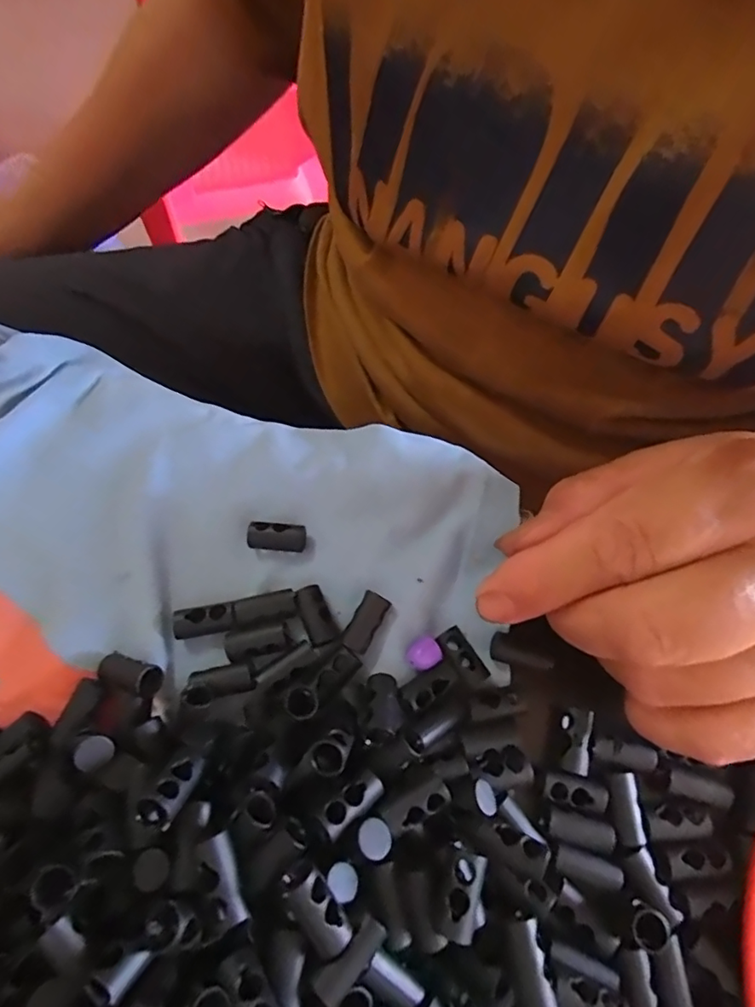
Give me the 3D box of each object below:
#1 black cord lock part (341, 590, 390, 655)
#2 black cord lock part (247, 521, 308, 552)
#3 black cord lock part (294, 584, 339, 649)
[{"bbox_3d":[-0.004,0.036,0.161,0.009,0.005,0.018,29,68,10],"label":"black cord lock part"},{"bbox_3d":[-0.033,0.010,0.173,0.019,0.006,0.008,5,67,0],"label":"black cord lock part"},{"bbox_3d":[-0.019,0.034,0.161,0.008,0.005,0.018,-23,70,-12],"label":"black cord lock part"}]

